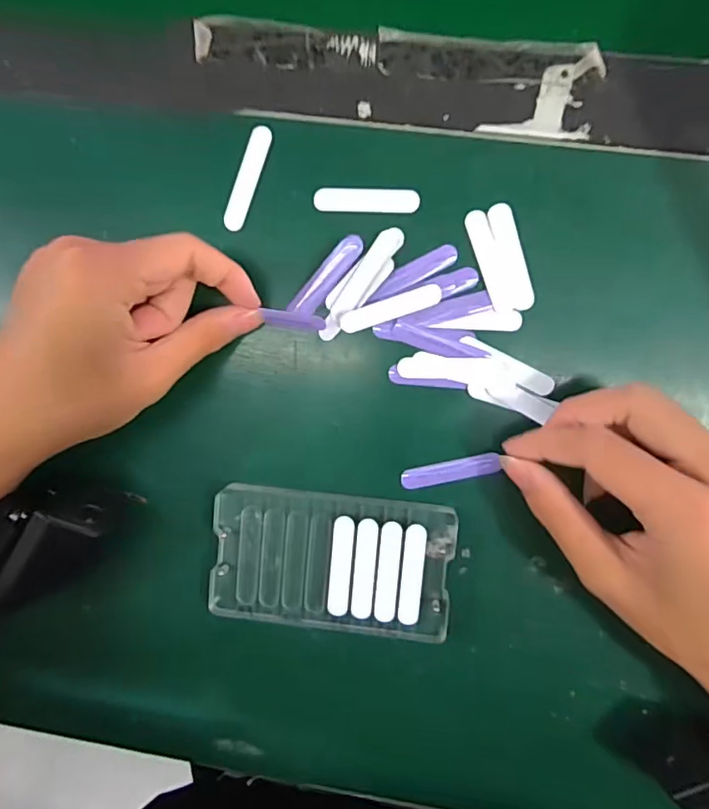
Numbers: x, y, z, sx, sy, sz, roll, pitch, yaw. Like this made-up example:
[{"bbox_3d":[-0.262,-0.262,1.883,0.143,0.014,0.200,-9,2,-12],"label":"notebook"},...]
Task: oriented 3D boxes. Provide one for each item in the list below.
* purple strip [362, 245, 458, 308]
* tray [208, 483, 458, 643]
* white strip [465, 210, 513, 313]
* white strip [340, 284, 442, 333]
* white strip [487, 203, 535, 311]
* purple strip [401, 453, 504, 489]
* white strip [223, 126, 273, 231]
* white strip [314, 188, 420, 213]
[{"bbox_3d":[0.027,-0.064,0.266,0.049,0.004,0.010,-27,92,7],"label":"purple strip"},{"bbox_3d":[-0.012,0.080,0.281,0.121,0.014,0.069,6,95,5],"label":"tray"},{"bbox_3d":[0.065,-0.069,0.263,0.010,0.004,0.050,-19,93,7],"label":"white strip"},{"bbox_3d":[0.018,-0.048,0.269,0.050,0.004,0.011,-19,93,7],"label":"white strip"},{"bbox_3d":[0.076,-0.071,0.262,0.011,0.004,0.051,-17,93,6],"label":"white strip"},{"bbox_3d":[0.049,0.034,0.276,0.049,0.004,0.011,-13,93,8],"label":"purple strip"},{"bbox_3d":[-0.053,-0.112,0.271,0.011,0.004,0.051,22,96,3],"label":"white strip"},{"bbox_3d":[0.006,-0.100,0.266,0.051,0.004,0.011,3,95,5],"label":"white strip"}]

